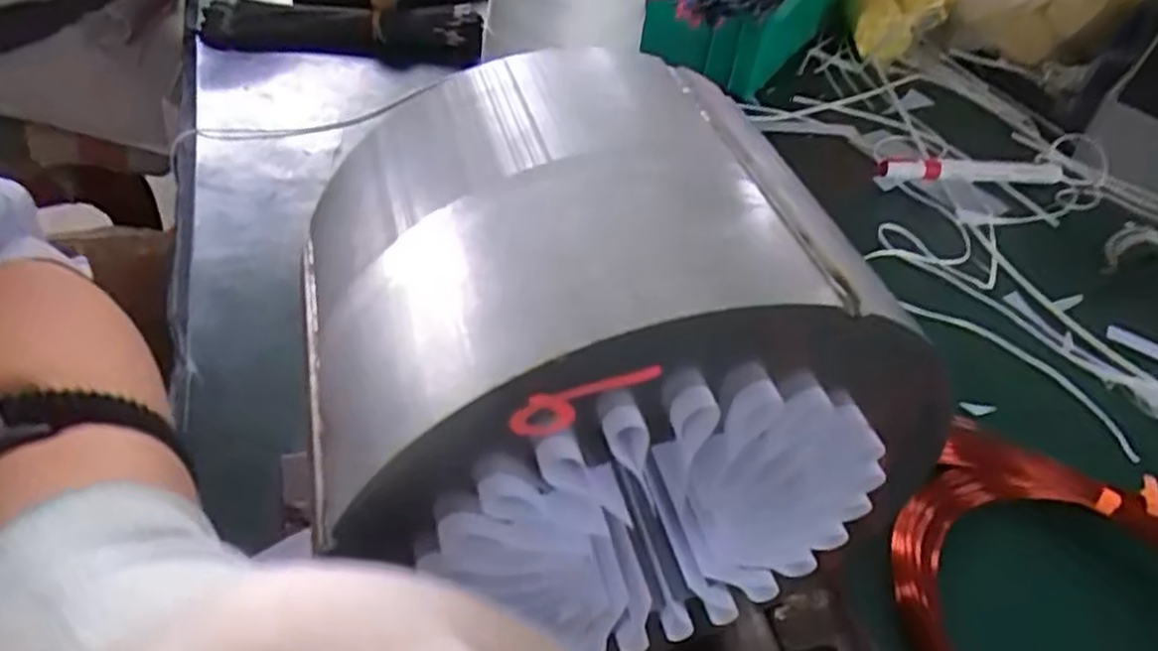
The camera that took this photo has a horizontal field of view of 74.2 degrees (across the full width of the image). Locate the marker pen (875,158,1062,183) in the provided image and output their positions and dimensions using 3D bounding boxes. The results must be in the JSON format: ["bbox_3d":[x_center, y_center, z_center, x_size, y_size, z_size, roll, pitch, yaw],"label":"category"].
[{"bbox_3d":[0.275,-0.107,0.539,0.137,0.019,0.016,-3,45,-9],"label":"marker pen"}]

